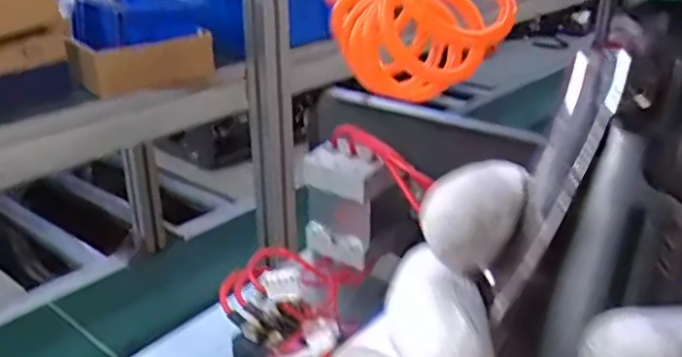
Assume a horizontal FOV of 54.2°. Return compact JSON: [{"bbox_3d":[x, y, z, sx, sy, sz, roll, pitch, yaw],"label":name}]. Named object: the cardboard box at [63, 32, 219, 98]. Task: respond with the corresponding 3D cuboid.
[{"bbox_3d":[-0.219,-0.131,0.749,0.146,0.049,0.069,-17,29,-31],"label":"cardboard box"}]

